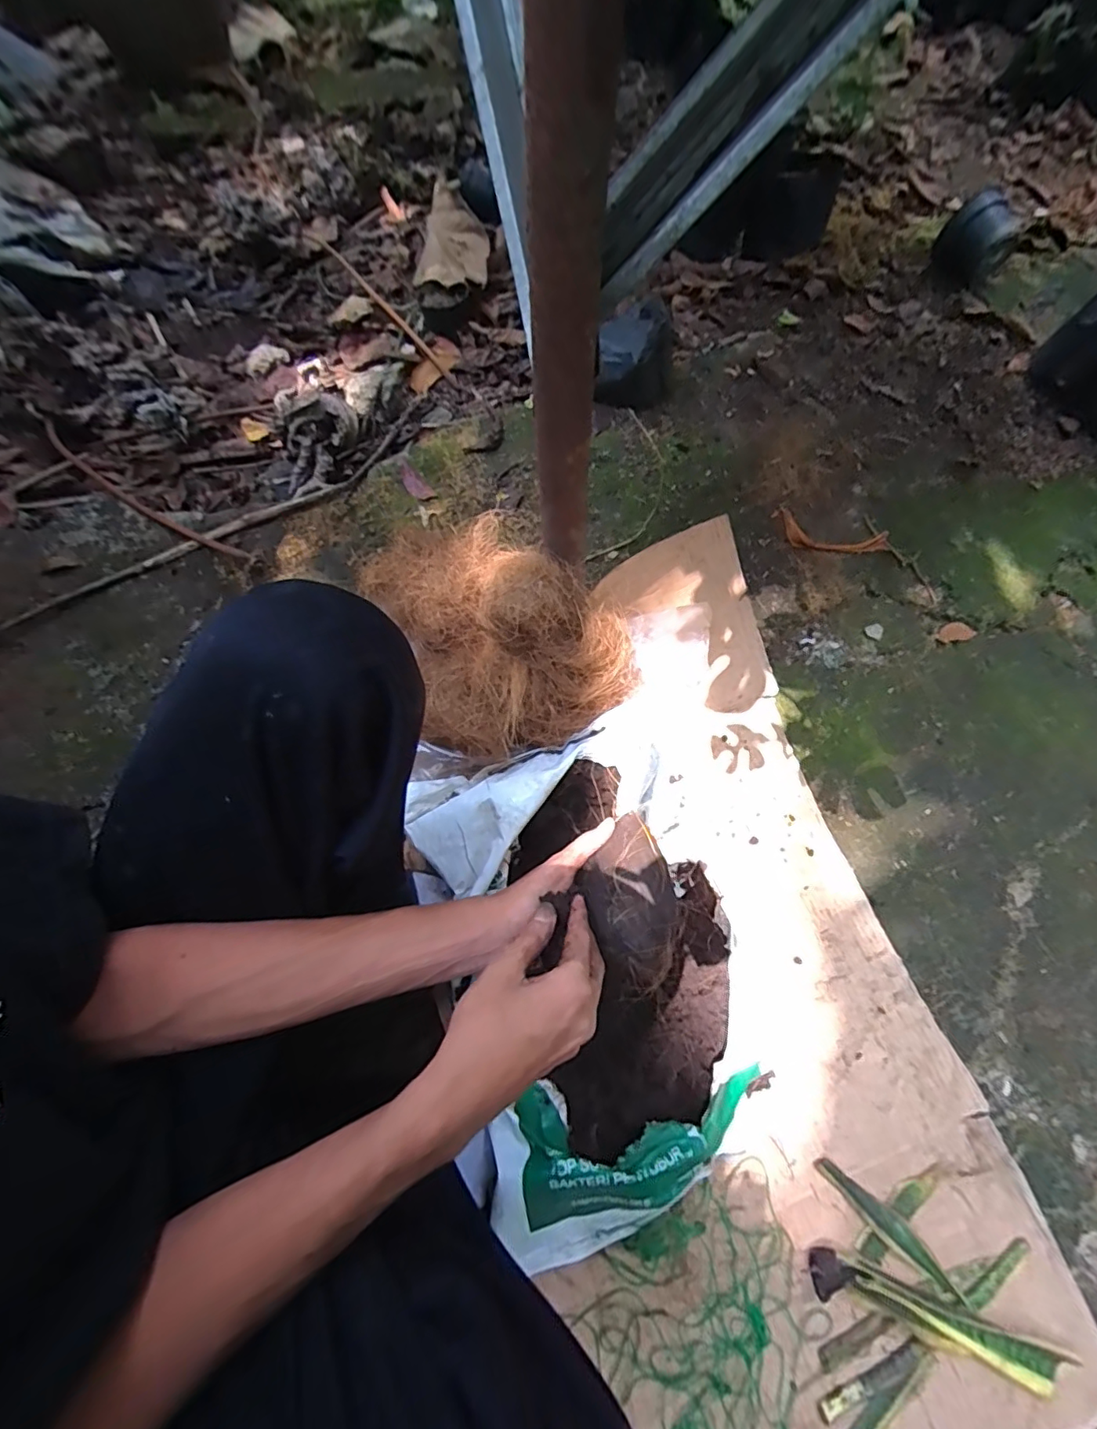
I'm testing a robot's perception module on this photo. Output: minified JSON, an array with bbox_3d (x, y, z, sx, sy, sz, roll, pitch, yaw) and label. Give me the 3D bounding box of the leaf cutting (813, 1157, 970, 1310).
[{"bbox_3d":[0.334,0.498,0.535,0.159,0.008,0.024,40,74,14],"label":"leaf cutting"}]

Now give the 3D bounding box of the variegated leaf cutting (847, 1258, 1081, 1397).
[{"bbox_3d":[0.376,0.564,0.510,0.210,0.027,0.038,22,70,8],"label":"variegated leaf cutting"}]

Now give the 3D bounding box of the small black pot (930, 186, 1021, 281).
[{"bbox_3d":[0.795,-0.883,1.026,0.088,0.096,0.107,-18,70,-7],"label":"small black pot"}]

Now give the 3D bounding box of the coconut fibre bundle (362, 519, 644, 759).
[{"bbox_3d":[-0.064,-0.072,0.625,0.226,0.219,0.259,-41,74,-14],"label":"coconut fibre bundle"}]

